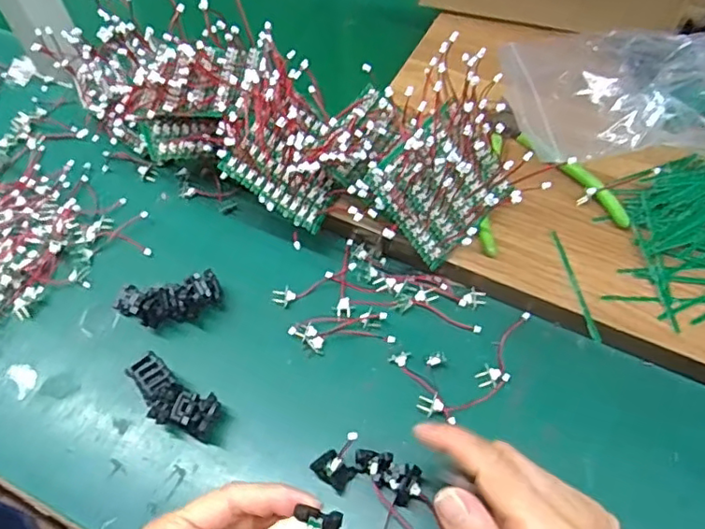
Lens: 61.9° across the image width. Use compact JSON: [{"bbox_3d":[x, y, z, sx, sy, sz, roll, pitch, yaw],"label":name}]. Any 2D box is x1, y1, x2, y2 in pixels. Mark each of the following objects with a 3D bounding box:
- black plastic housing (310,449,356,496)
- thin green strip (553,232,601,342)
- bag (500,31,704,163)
[{"bbox_3d":[-0.012,0.127,0.363,0.024,0.012,0.018,32,64,21],"label":"black plastic housing"},{"bbox_3d":[0.151,0.012,0.399,0.005,0.004,0.084,-9,60,-4],"label":"thin green strip"},{"bbox_3d":[0.222,-0.141,0.455,0.192,0.046,0.156,3,58,5],"label":"bag"}]

